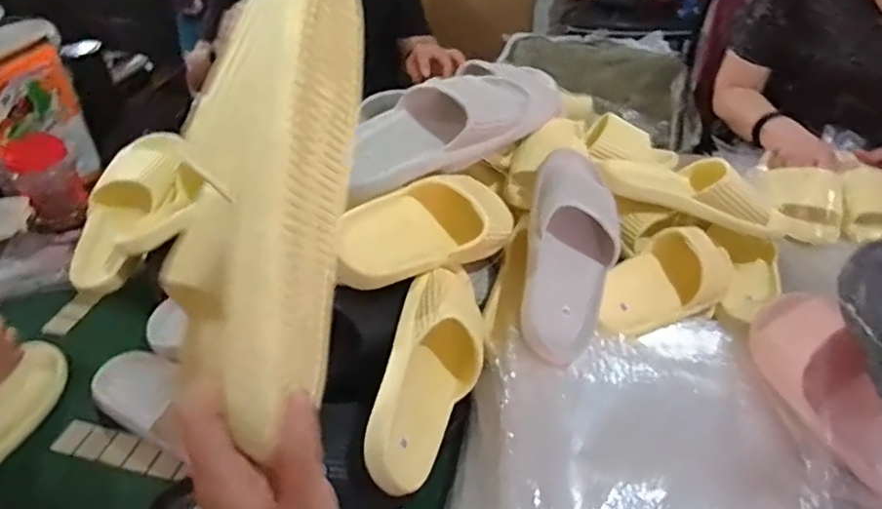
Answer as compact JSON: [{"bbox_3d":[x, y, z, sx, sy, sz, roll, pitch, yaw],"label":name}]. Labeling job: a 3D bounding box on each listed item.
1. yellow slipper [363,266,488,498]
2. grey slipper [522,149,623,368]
[{"bbox_3d":[-0.009,0.110,0.594,0.085,0.080,0.243,11,59,15],"label":"yellow slipper"},{"bbox_3d":[0.145,-0.001,0.673,0.101,0.060,0.250,14,70,-10],"label":"grey slipper"}]

